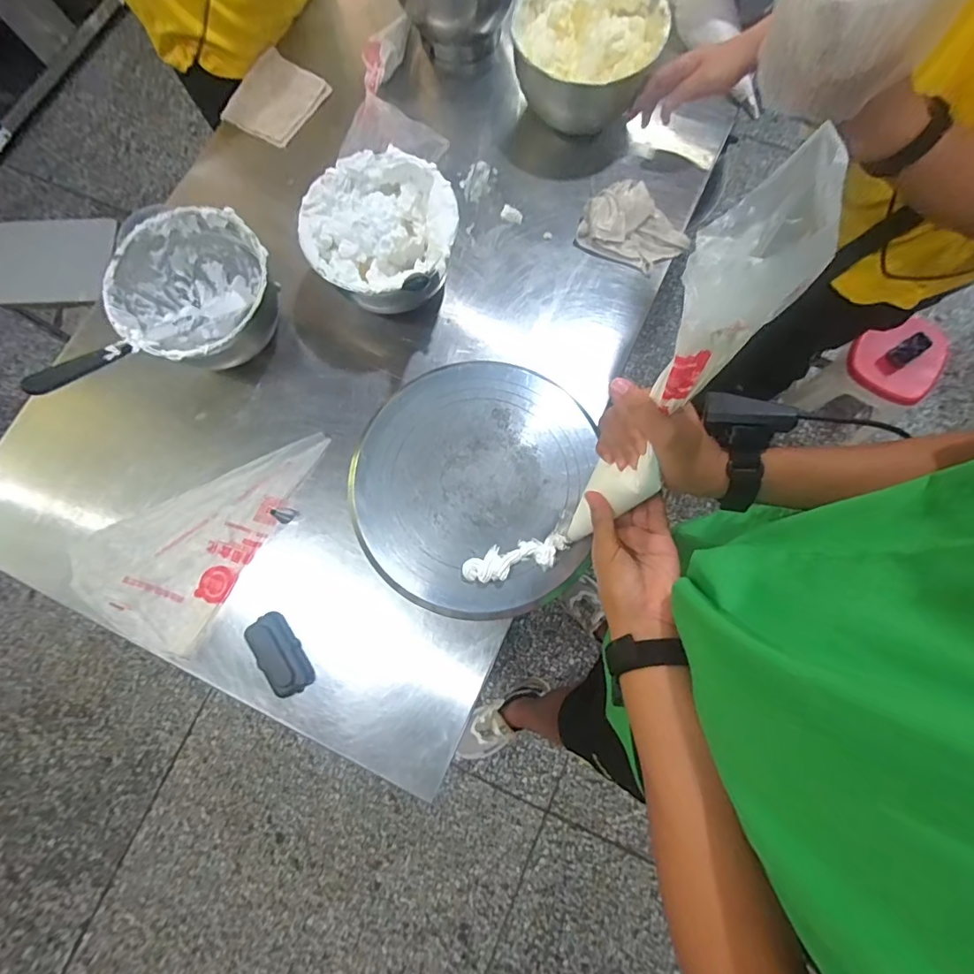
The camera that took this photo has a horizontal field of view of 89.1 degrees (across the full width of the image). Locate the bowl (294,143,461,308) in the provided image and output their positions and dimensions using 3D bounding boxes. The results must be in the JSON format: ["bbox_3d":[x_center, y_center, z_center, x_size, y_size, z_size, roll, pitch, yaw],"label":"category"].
[{"bbox_3d":[-0.145,-0.343,0.697,0.199,0.129,0.181,0,78,2],"label":"bowl"}]

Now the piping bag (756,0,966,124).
[{"bbox_3d":[0.299,-0.398,0.405,0.121,0.128,0.103,-1,78,1],"label":"piping bag"}]

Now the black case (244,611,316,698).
[{"bbox_3d":[-0.276,0.223,0.659,0.052,0.025,0.108,-34,79,-6],"label":"black case"}]

